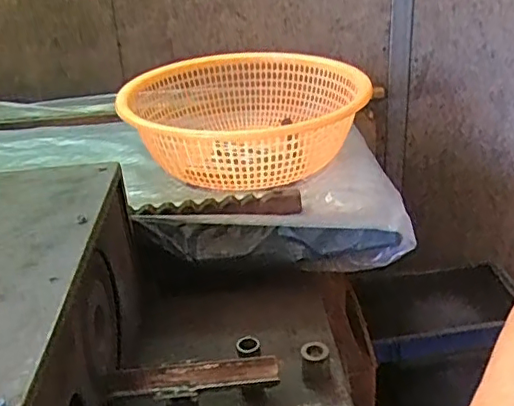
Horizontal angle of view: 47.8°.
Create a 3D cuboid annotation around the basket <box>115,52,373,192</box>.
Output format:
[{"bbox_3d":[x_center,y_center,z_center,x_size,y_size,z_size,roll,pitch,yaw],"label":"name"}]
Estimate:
[{"bbox_3d":[-0.020,-0.147,0.999,0.381,0.138,0.406,-11,26,-15],"label":"basket"}]

